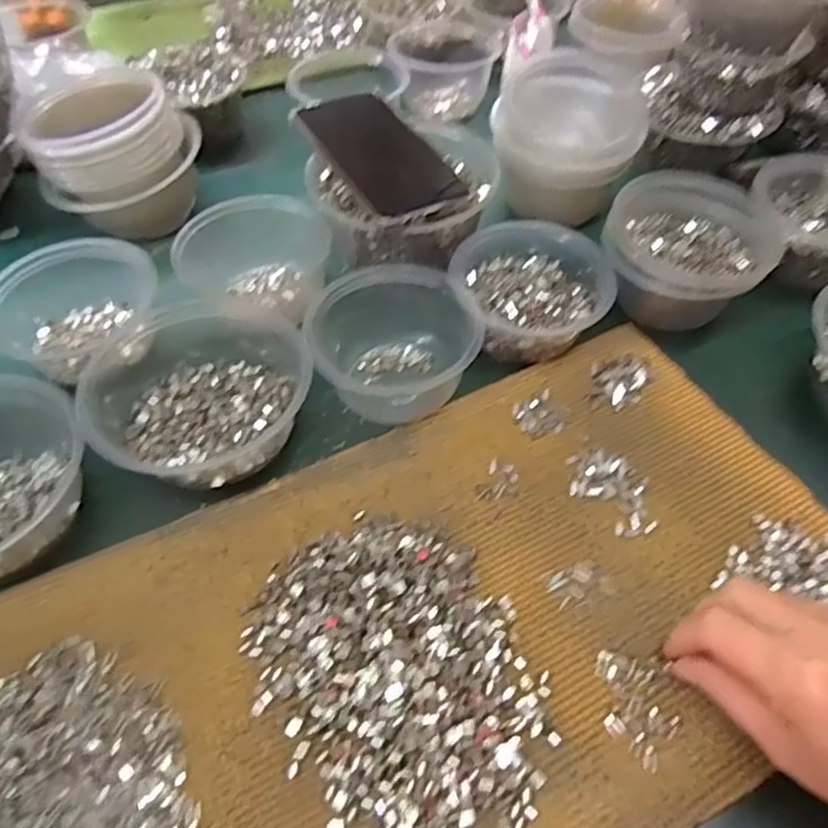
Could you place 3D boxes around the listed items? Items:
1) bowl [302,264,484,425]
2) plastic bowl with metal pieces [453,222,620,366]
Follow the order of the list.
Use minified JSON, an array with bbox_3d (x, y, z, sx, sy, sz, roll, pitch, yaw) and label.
[{"bbox_3d":[-0.018,-0.055,0.454,0.112,0.062,0.119,0,53,0],"label":"bowl"},{"bbox_3d":[0.081,-0.091,0.471,0.111,0.050,0.108,-26,58,-19],"label":"plastic bowl with metal pieces"}]

